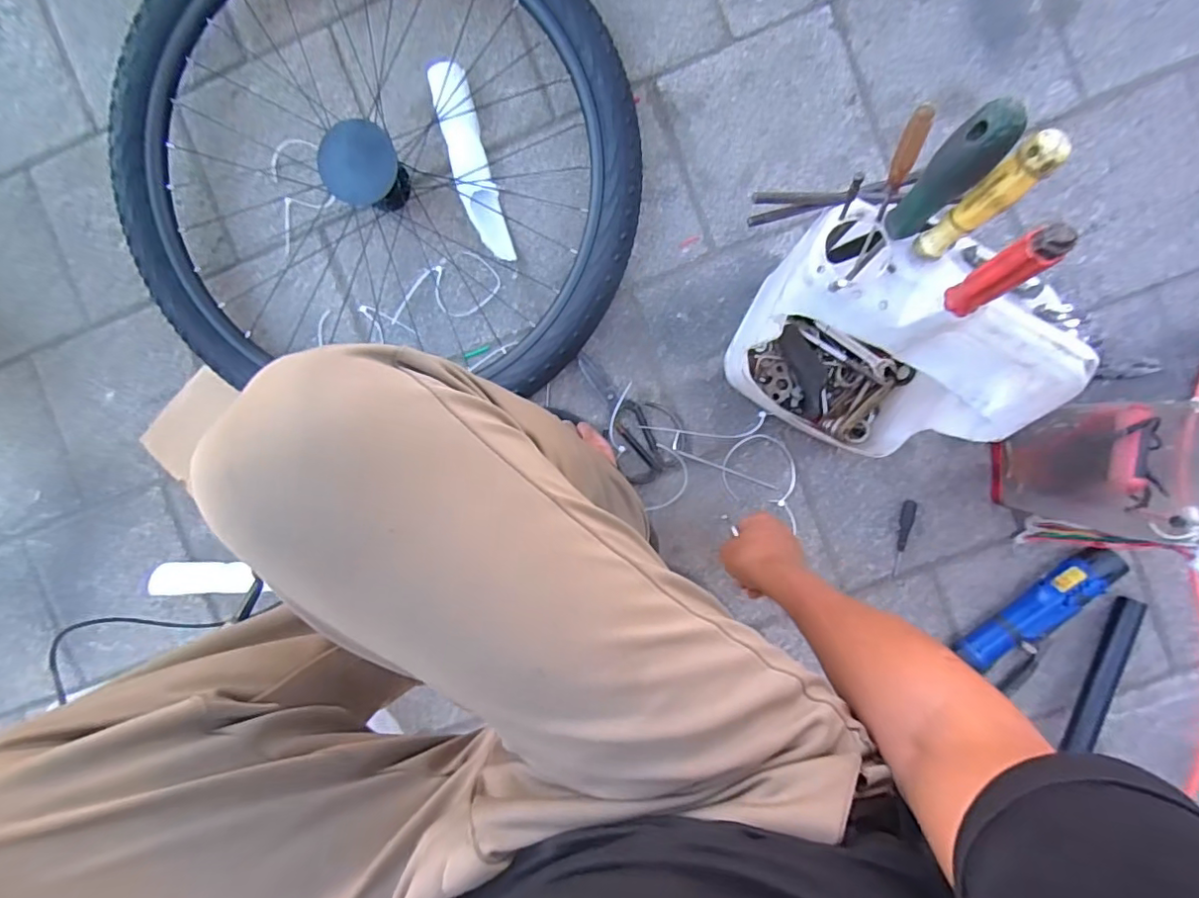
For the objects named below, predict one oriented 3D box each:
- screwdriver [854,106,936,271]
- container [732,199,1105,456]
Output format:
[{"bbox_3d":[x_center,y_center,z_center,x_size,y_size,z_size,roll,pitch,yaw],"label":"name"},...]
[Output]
[{"bbox_3d":[0.214,-0.191,0.406,0.013,0.013,0.108,11,131,3],"label":"screwdriver"},{"bbox_3d":[0.275,-0.102,0.575,0.237,0.331,0.146,28,96,2],"label":"container"}]

